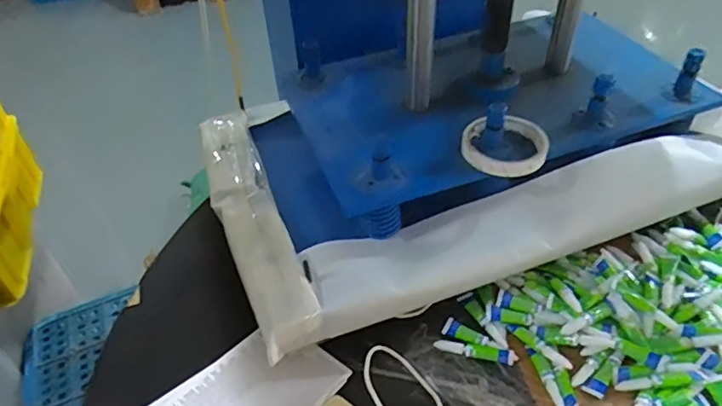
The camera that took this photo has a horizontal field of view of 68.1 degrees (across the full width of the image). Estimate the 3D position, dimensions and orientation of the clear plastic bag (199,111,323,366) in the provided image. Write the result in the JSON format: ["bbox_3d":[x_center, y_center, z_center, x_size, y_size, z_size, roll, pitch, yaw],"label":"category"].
[{"bbox_3d":[-0.137,0.012,0.656,0.072,0.072,0.394,-17,48,-13],"label":"clear plastic bag"}]

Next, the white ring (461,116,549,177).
[{"bbox_3d":[0.157,-0.062,0.587,0.089,0.025,0.097,-1,44,1],"label":"white ring"}]

